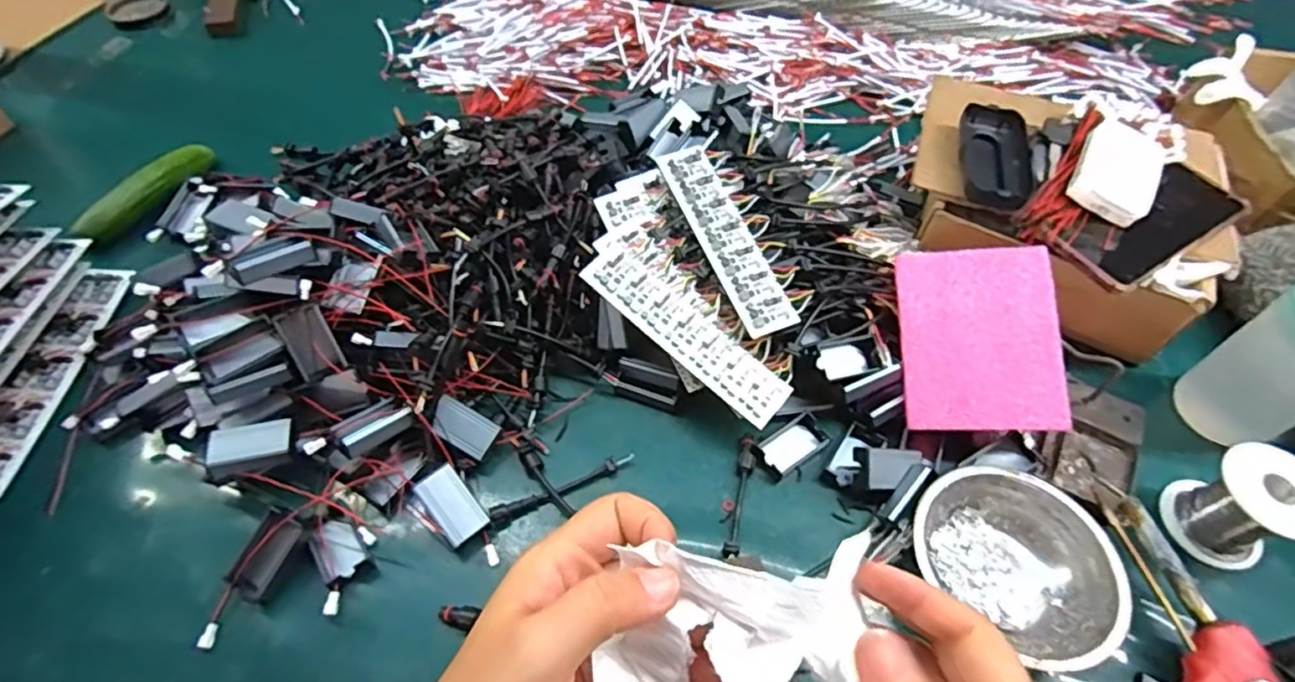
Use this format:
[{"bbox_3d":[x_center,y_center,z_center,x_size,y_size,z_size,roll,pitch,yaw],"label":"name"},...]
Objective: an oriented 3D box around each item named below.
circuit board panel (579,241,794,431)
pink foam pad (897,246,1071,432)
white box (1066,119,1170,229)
[{"bbox_3d":[0.027,-0.006,0.480,0.175,0.006,0.039,40,75,9],"label":"circuit board panel"},{"bbox_3d":[0.248,-0.003,0.482,0.107,0.008,0.139,0,76,10],"label":"pink foam pad"},{"bbox_3d":[0.370,-0.134,0.508,0.058,0.018,0.095,30,64,11],"label":"white box"}]

